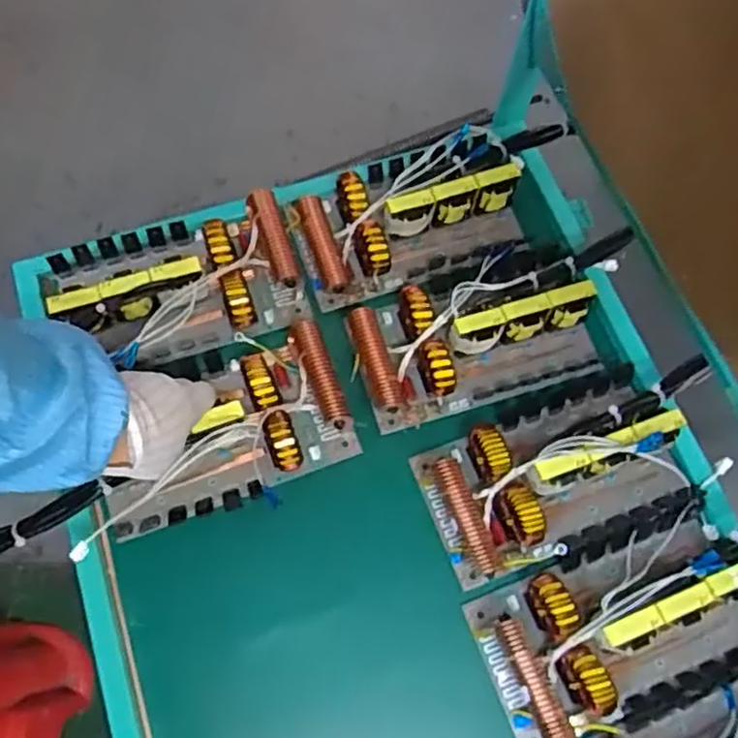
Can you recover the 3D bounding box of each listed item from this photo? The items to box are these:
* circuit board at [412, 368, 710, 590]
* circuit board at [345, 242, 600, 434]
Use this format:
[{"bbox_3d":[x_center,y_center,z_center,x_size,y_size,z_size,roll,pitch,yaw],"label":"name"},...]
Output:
[{"bbox_3d":[0.166,0.088,0.606,0.223,0.063,0.146,-19,70,-10],"label":"circuit board"},{"bbox_3d":[0.104,-0.040,0.659,0.239,0.055,0.141,-17,70,-9],"label":"circuit board"}]

